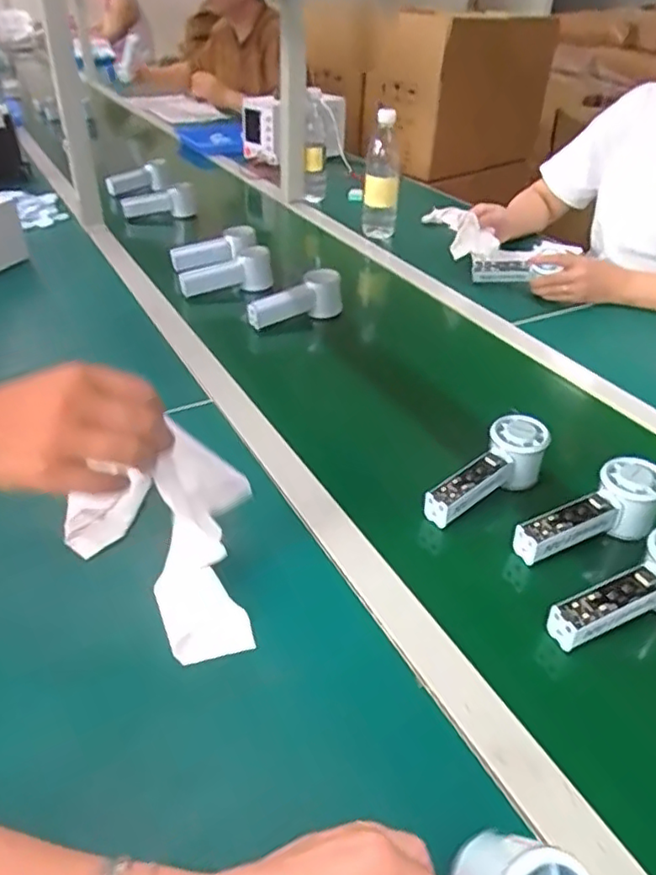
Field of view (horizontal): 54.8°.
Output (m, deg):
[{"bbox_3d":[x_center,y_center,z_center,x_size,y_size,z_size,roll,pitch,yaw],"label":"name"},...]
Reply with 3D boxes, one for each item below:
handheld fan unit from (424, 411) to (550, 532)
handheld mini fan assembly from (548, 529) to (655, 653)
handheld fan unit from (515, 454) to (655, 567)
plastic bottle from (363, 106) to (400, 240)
[{"bbox_3d":[0.157,0.040,0.640,0.151,0.061,0.054,-33,47,-18],"label":"handheld fan unit"},{"bbox_3d":[0.246,0.121,0.510,0.150,0.068,0.058,-11,38,-20],"label":"handheld mini fan assembly"},{"bbox_3d":[0.241,0.075,0.593,0.155,0.057,0.058,-24,42,-10],"label":"handheld fan unit"},{"bbox_3d":[0.106,-0.498,1.238,0.069,0.252,0.055,5,36,2],"label":"plastic bottle"}]

